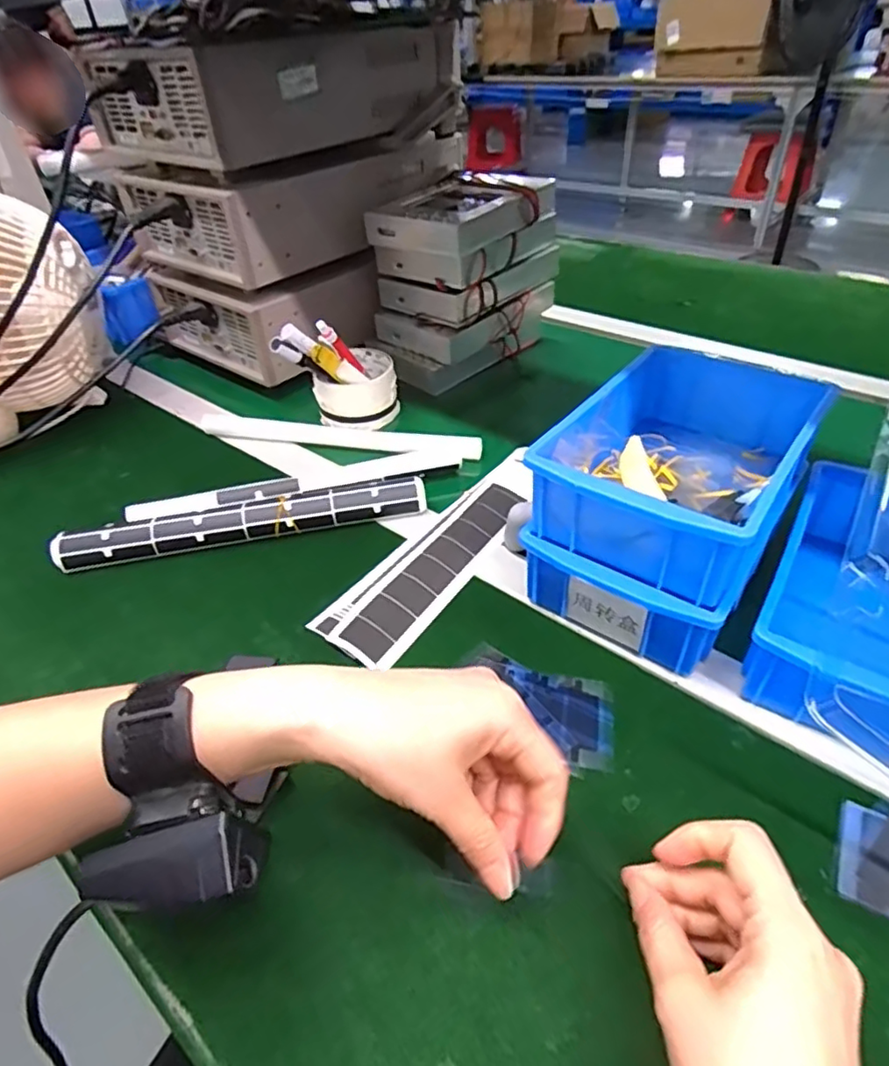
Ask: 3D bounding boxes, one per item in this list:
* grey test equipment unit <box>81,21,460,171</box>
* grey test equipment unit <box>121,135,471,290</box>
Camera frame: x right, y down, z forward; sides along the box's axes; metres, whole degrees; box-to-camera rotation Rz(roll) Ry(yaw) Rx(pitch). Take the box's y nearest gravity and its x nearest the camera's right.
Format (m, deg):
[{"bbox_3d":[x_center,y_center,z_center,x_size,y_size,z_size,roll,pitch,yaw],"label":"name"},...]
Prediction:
[{"bbox_3d":[-0.169,-0.479,0.654,0.215,0.093,0.331,28,50,31],"label":"grey test equipment unit"},{"bbox_3d":[-0.167,-0.408,0.736,0.219,0.091,0.345,28,50,31],"label":"grey test equipment unit"}]

